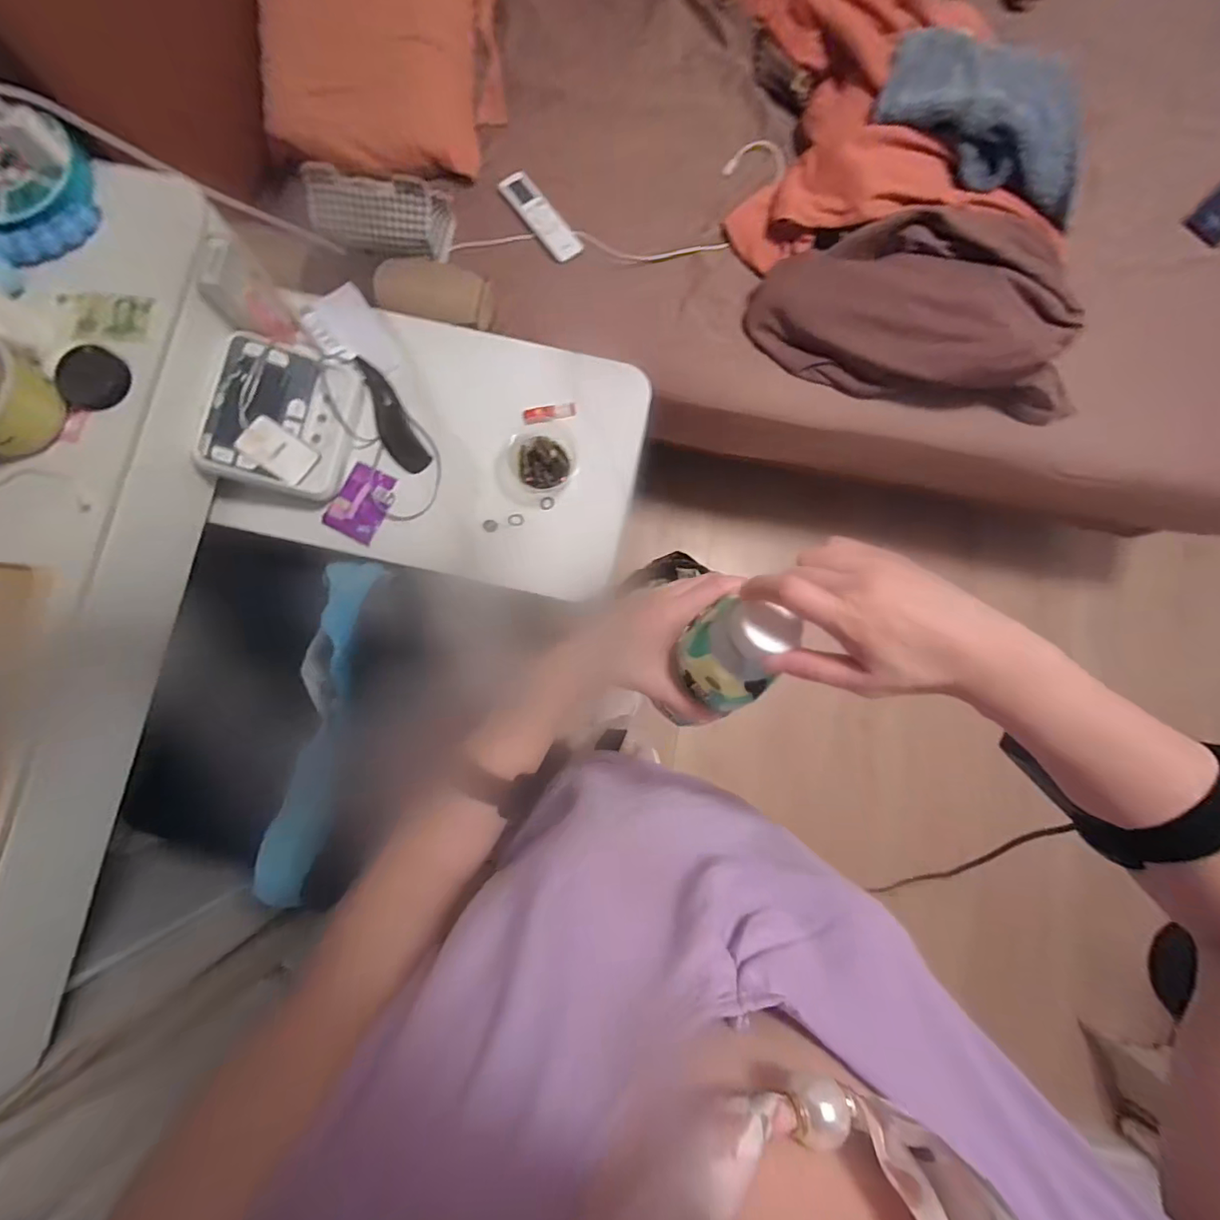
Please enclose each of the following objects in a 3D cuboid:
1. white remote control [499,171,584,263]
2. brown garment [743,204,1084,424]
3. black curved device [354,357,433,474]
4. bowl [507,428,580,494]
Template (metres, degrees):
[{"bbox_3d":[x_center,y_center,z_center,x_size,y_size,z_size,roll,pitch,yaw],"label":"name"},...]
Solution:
[{"bbox_3d":[-0.122,-0.693,0.939,0.058,0.015,0.184,-38,85,-6],"label":"white remote control"},{"bbox_3d":[0.509,-0.483,0.866,0.533,0.160,0.233,8,83,-1],"label":"brown garment"},{"bbox_3d":[-0.342,-0.302,0.829,0.053,0.019,0.188,-25,97,-5],"label":"black curved device"},{"bbox_3d":[-0.103,-0.233,0.814,0.102,0.044,0.095,0,83,-2],"label":"bowl"}]

